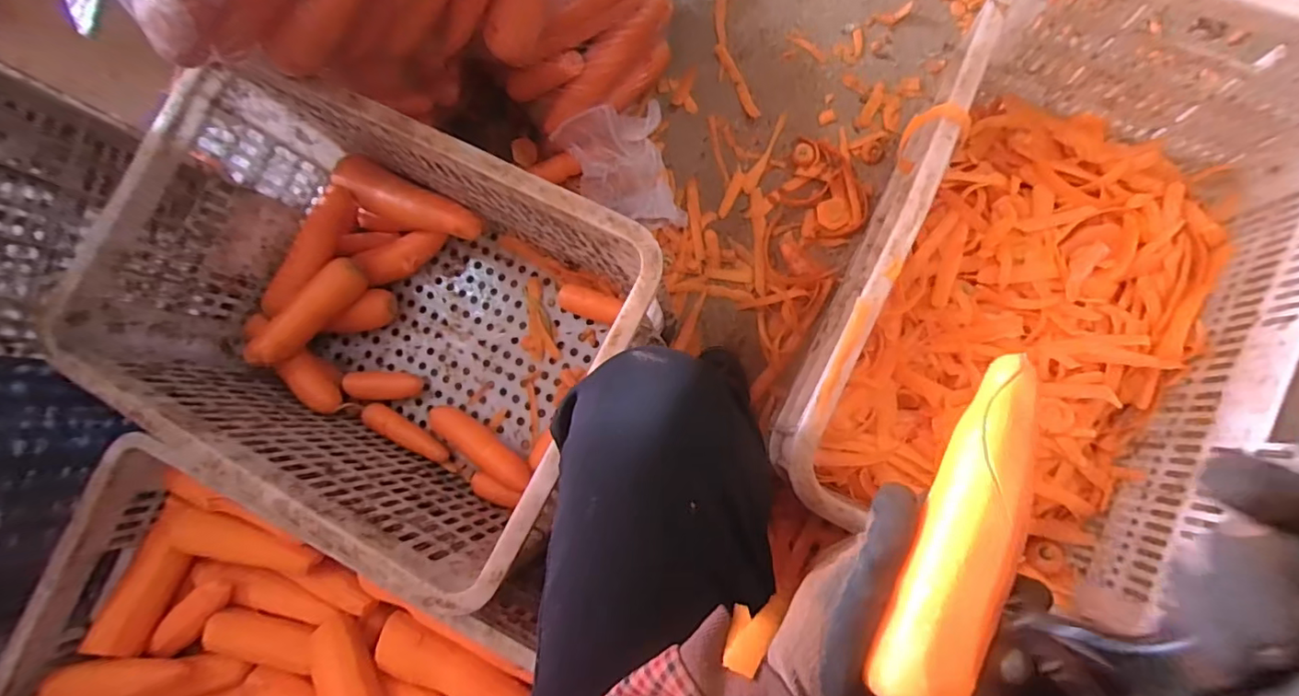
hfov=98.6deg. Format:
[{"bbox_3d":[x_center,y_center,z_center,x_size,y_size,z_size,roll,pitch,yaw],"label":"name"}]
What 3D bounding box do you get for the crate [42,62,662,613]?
[{"bbox_3d":[-0.299,-0.037,0.636,0.568,0.276,0.367,27,87,9],"label":"crate"}]

